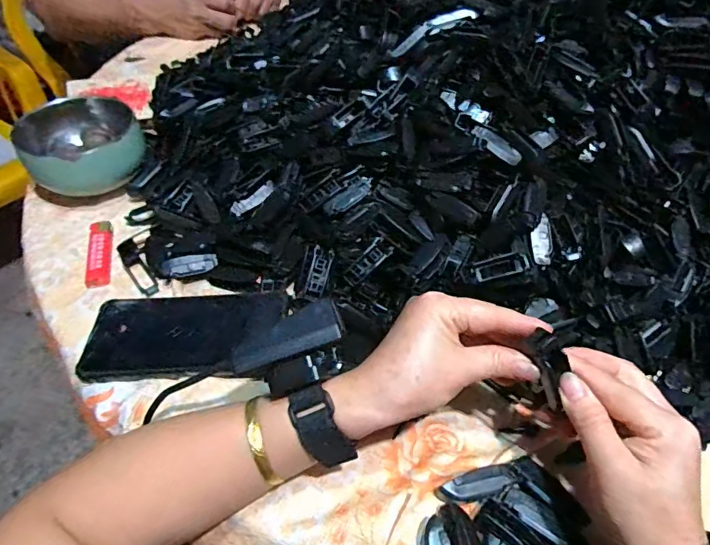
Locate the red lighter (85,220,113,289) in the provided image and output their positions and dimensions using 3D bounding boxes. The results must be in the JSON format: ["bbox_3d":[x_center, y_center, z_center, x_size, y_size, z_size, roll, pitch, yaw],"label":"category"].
[{"bbox_3d":[-0.247,-0.020,0.455,0.023,0.010,0.080,-12,50,-11],"label":"red lighter"}]

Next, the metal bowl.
[{"bbox_3d":[-0.297,-0.138,0.508,0.113,0.062,0.113,0,49,0],"label":"metal bowl"}]

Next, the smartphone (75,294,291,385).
[{"bbox_3d":[-0.142,0.051,0.396,0.159,0.014,0.077,-3,49,-3],"label":"smartphone"}]

